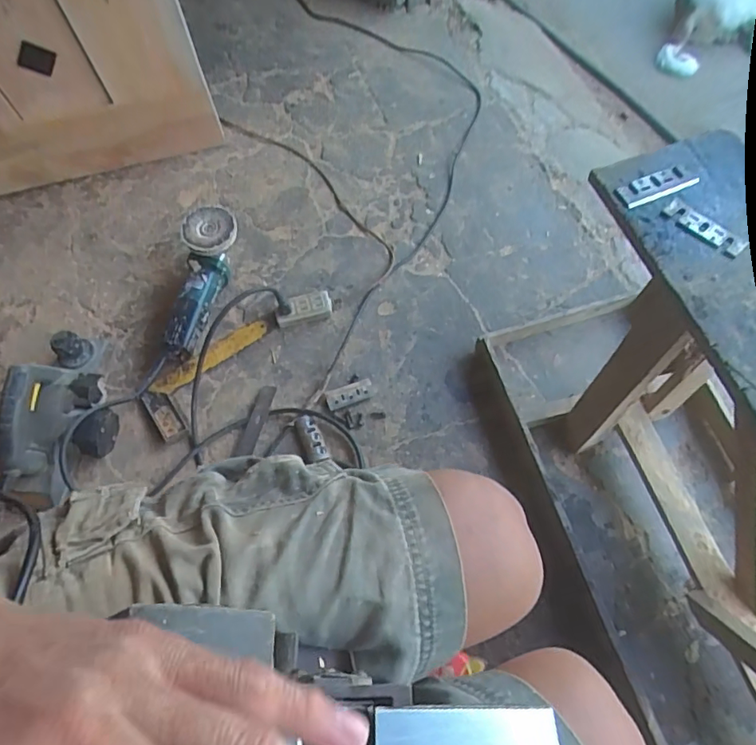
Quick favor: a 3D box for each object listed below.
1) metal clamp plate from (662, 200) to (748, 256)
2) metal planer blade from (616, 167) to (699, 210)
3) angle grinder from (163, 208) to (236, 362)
[{"bbox_3d":[0.318,-0.142,0.532,0.020,0.004,0.080,-41,69,-18],"label":"metal clamp plate"},{"bbox_3d":[0.284,-0.189,0.557,0.077,0.009,0.030,-19,64,-7],"label":"metal planer blade"},{"bbox_3d":[-0.318,-0.157,0.968,0.091,0.072,0.277,11,83,6],"label":"angle grinder"}]

